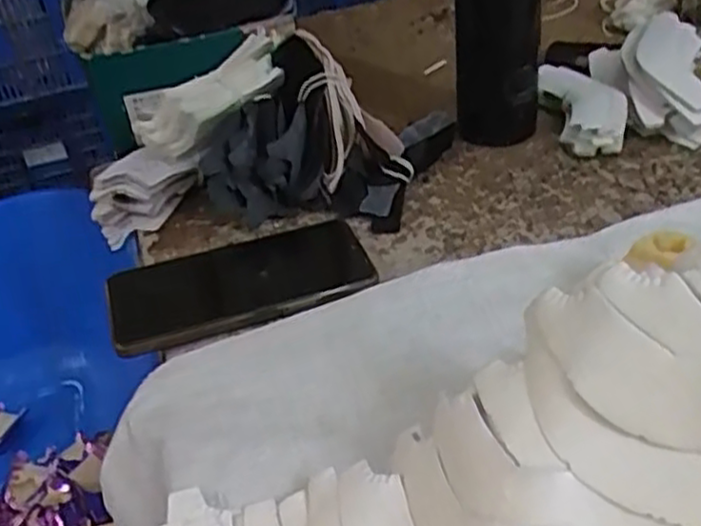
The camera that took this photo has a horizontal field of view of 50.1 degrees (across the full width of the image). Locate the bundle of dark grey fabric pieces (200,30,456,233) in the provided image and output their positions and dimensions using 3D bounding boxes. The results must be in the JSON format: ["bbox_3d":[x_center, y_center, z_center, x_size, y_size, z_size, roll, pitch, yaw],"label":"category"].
[{"bbox_3d":[-0.020,-0.099,0.553,0.156,0.068,0.159,7,39,18],"label":"bundle of dark grey fabric pieces"}]

